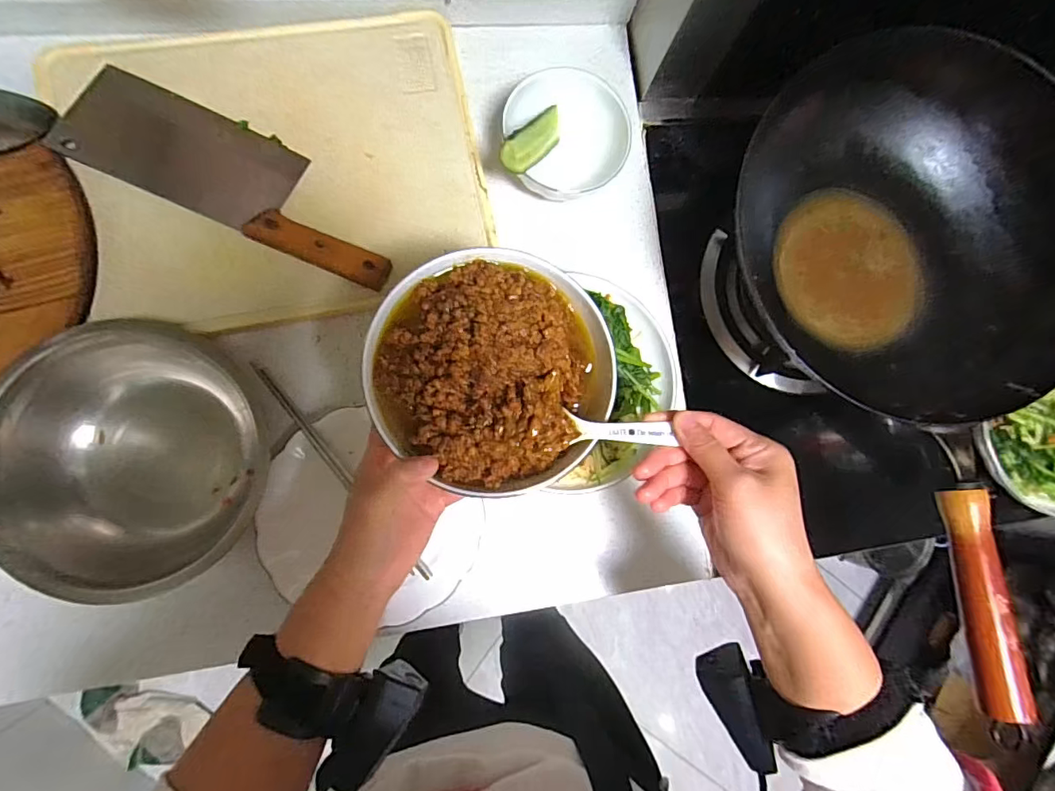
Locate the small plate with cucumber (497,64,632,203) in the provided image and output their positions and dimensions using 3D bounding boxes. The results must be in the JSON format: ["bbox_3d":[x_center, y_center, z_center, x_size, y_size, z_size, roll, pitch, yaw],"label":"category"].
[{"bbox_3d":[0.034,-0.254,0.470,0.123,0.069,0.116,1,84,-7],"label":"small plate with cucumber"}]

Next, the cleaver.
[{"bbox_3d":[-0.253,-0.193,0.448,0.299,0.021,0.091,24,82,-4],"label":"cleaver"}]

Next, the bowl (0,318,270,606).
[{"bbox_3d":[-0.319,0.048,0.418,0.186,0.074,0.203,1,84,-7],"label":"bowl"}]

